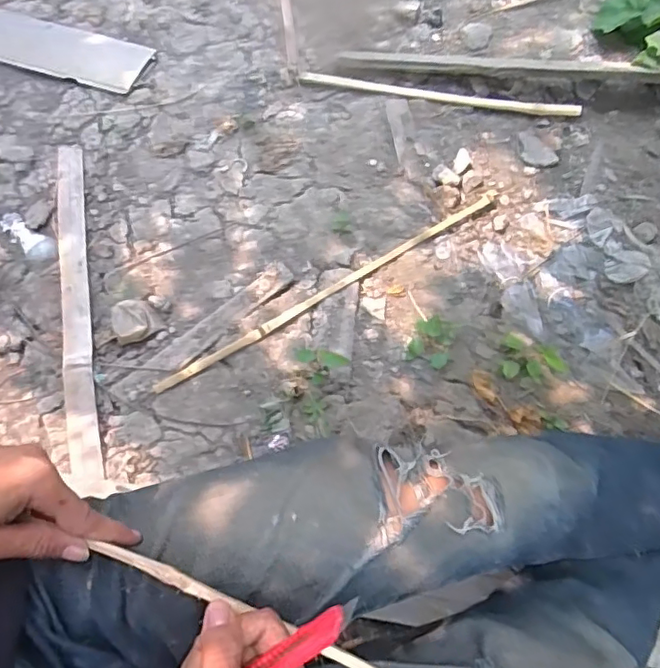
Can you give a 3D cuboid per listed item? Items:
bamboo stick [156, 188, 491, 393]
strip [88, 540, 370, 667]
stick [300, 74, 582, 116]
[{"bbox_3d":[0.018,-0.078,0.875,0.621,0.014,0.019,-31,70,-15],"label":"bamboo stick"},{"bbox_3d":[0.027,0.229,0.377,0.401,0.008,0.013,26,67,3],"label":"strip"},{"bbox_3d":[0.195,-0.436,1.028,0.498,0.018,0.025,10,65,3],"label":"stick"}]

